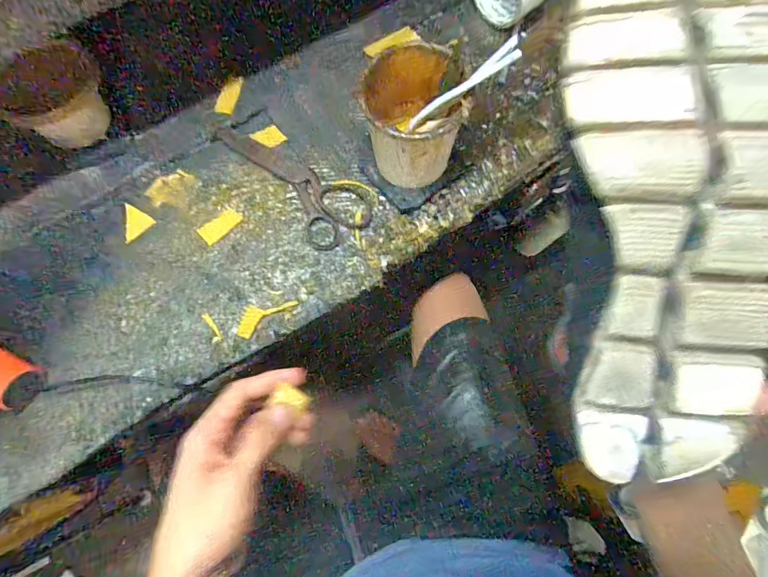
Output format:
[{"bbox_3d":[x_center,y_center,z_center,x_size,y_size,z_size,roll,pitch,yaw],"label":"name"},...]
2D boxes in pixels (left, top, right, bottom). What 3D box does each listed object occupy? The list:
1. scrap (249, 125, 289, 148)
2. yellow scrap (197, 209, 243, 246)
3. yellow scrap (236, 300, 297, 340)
[{"bbox_3d":[-0.126,-0.166,0.456,0.033,0.004,0.025,-25,78,-6],"label":"scrap"},{"bbox_3d":[-0.171,-0.066,0.437,0.044,0.004,0.022,-40,80,-10],"label":"yellow scrap"},{"bbox_3d":[-0.119,0.023,0.412,0.062,0.004,0.026,-38,79,-9],"label":"yellow scrap"}]

